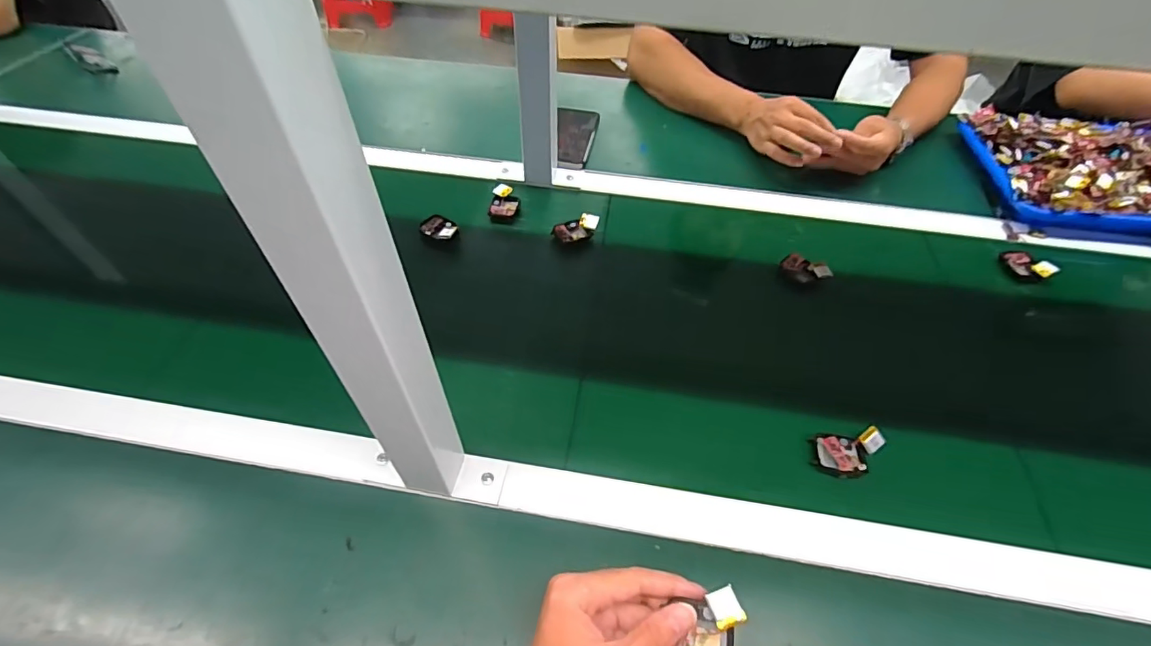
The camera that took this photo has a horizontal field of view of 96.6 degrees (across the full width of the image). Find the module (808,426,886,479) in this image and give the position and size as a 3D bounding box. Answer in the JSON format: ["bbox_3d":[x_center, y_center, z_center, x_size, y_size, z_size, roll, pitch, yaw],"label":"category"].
[{"bbox_3d":[0.248,0.117,0.460,0.066,0.013,0.039,-3,50,-5],"label":"module"}]

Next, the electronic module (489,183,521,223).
[{"bbox_3d":[-0.093,-0.158,0.676,0.036,0.011,0.061,4,50,1],"label":"electronic module"}]

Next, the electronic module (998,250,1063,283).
[{"bbox_3d":[0.545,-0.070,0.619,0.040,0.017,0.052,-26,56,-22],"label":"electronic module"}]

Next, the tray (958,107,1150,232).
[{"bbox_3d":[0.732,-0.208,0.698,0.339,0.044,0.235,8,50,4],"label":"tray"}]

